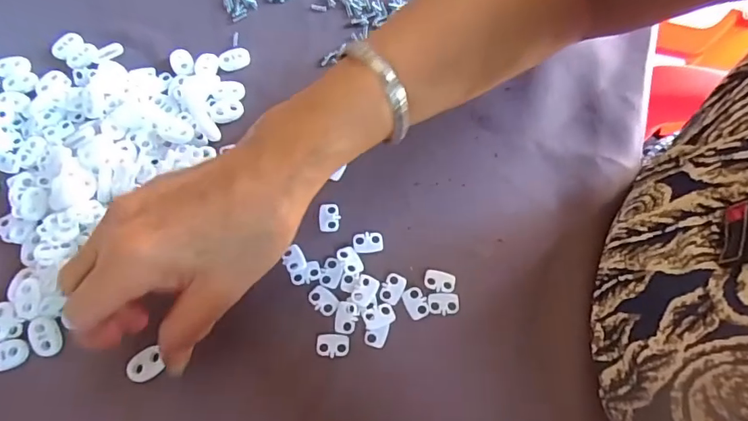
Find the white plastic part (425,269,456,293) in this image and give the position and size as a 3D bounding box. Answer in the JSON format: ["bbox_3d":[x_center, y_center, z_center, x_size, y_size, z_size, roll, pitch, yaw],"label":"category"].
[{"bbox_3d":[0.041,0.042,0.299,0.019,0.004,0.013,9,67,1],"label":"white plastic part"}]

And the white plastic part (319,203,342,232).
[{"bbox_3d":[-0.028,0.004,0.313,0.014,0.004,0.019,-3,68,-4],"label":"white plastic part"}]

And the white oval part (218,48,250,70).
[{"bbox_3d":[-0.101,-0.109,0.354,0.022,0.007,0.014,-12,69,-7],"label":"white oval part"}]

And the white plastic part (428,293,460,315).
[{"bbox_3d":[0.042,0.055,0.293,0.019,0.004,0.013,1,68,-2],"label":"white plastic part"}]

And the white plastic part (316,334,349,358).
[{"bbox_3d":[-0.024,0.078,0.282,0.019,0.004,0.013,2,67,-2],"label":"white plastic part"}]

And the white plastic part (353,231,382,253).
[{"bbox_3d":[-0.004,0.019,0.307,0.019,0.004,0.013,-2,68,-3],"label":"white plastic part"}]

